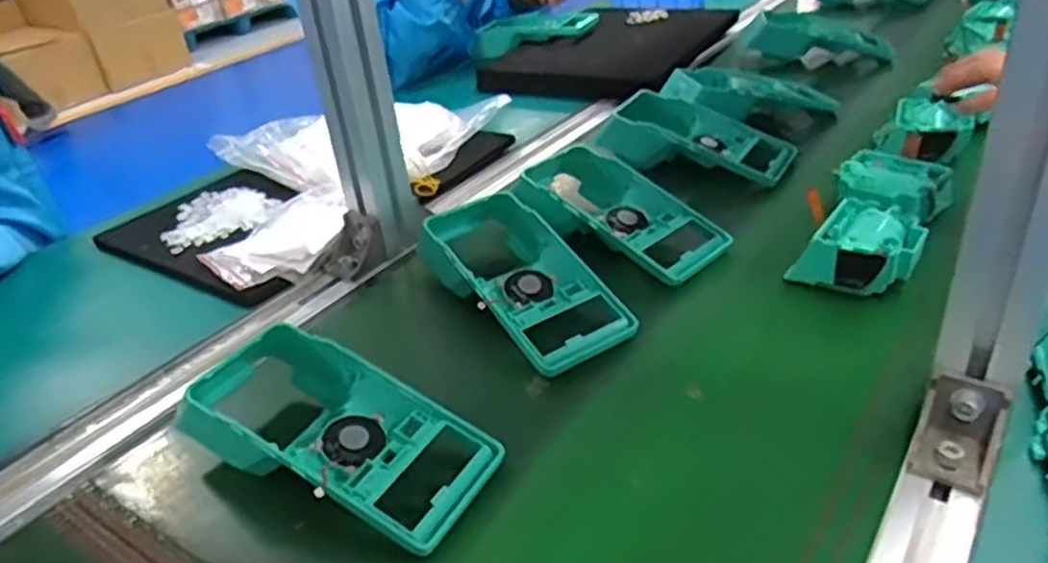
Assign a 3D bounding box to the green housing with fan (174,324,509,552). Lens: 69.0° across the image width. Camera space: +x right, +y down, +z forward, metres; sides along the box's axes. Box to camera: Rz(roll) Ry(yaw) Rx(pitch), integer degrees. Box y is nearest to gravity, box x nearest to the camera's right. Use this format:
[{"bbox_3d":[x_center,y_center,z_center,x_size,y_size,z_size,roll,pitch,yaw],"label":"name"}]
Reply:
[{"bbox_3d":[-0.104,0.082,0.436,0.177,0.054,0.095,10,34,28],"label":"green housing with fan"}]

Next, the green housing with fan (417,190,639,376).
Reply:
[{"bbox_3d":[0.002,-0.001,0.554,0.086,0.061,0.169,-24,33,-27],"label":"green housing with fan"}]

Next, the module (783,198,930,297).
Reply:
[{"bbox_3d":[0.238,-0.025,0.541,0.079,0.052,0.081,18,38,37],"label":"module"}]

